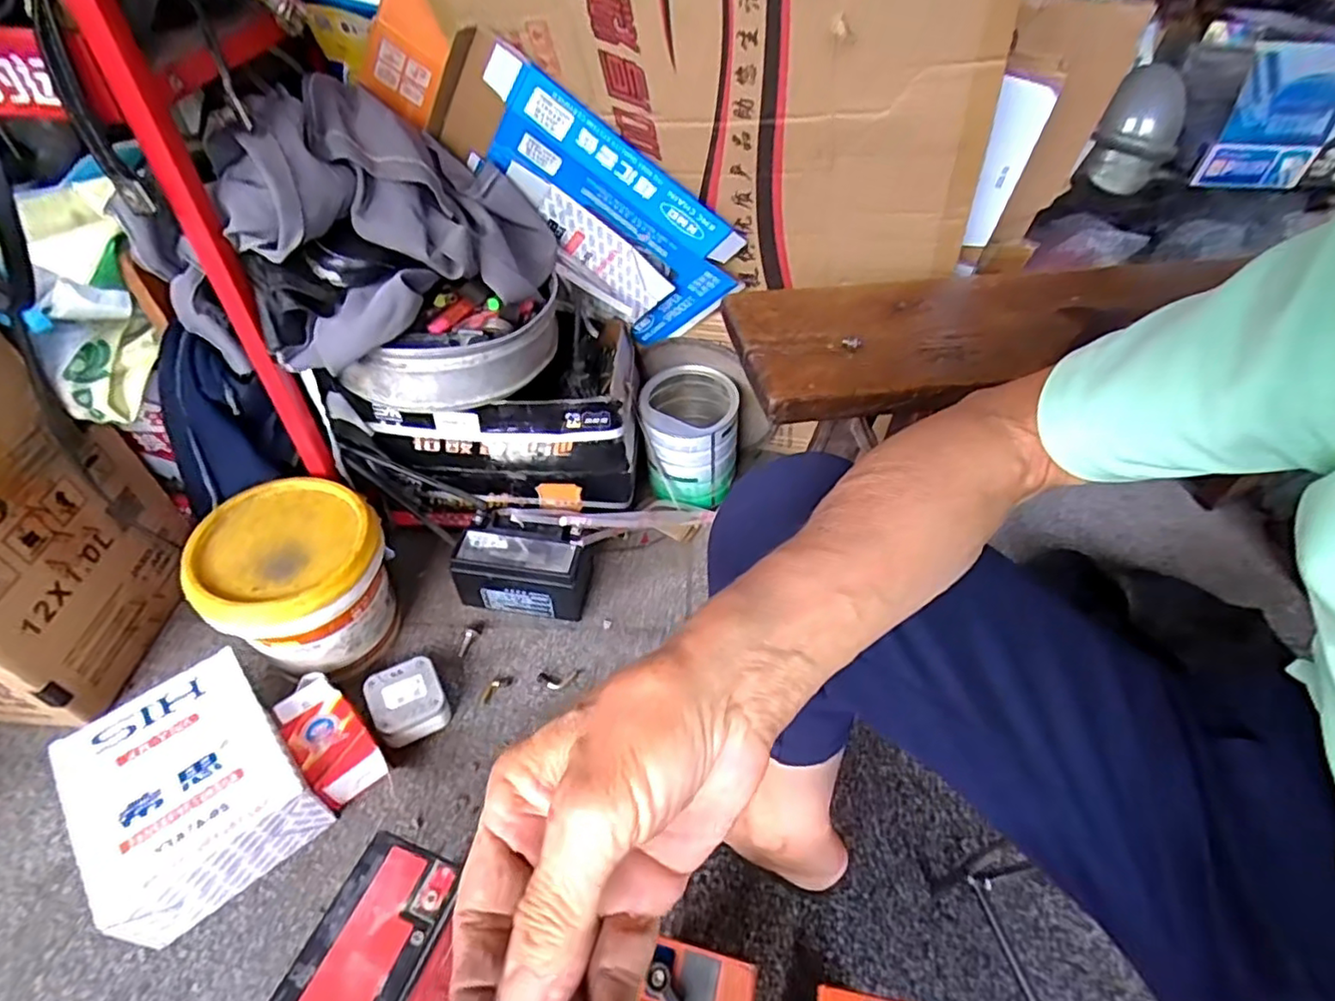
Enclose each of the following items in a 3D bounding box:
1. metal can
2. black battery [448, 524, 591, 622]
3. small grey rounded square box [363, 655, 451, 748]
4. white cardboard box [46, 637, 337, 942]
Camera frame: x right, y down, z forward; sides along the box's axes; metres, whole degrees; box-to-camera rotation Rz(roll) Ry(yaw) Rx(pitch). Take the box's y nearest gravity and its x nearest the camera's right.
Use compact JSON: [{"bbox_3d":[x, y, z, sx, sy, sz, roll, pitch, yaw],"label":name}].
[{"bbox_3d":[0.031,-0.088,0.886,0.126,0.160,0.125,2,46,-2],"label":"metal can"},{"bbox_3d":[-0.169,0.086,0.781,0.163,0.103,0.073,9,47,5],"label":"black battery"},{"bbox_3d":[-0.277,0.216,0.690,0.074,0.049,0.076,-21,52,-22],"label":"small grey rounded square box"},{"bbox_3d":[-0.439,0.267,0.604,0.157,0.097,0.193,-33,56,-30],"label":"white cardboard box"}]

